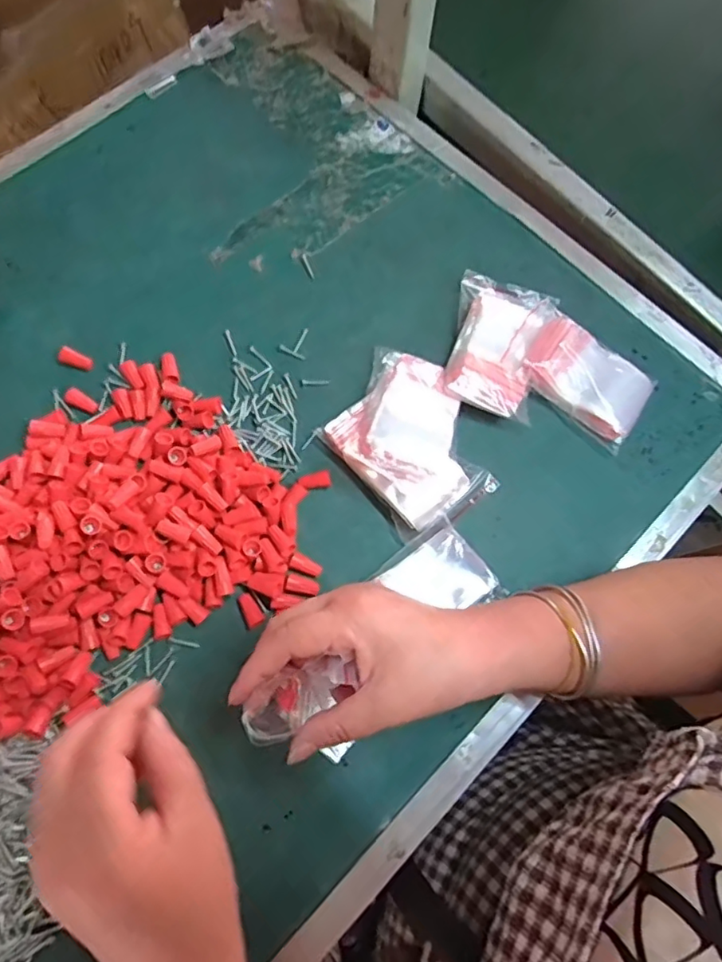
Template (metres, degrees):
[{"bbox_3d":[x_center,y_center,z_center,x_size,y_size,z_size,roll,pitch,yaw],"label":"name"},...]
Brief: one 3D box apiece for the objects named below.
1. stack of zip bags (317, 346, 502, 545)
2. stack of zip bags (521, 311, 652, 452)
[{"bbox_3d":[0.035,-0.032,0.400,0.096,0.035,0.125,-36,79,-12],"label":"stack of zip bags"},{"bbox_3d":[0.166,-0.074,0.425,0.091,0.026,0.060,37,76,7],"label":"stack of zip bags"}]

